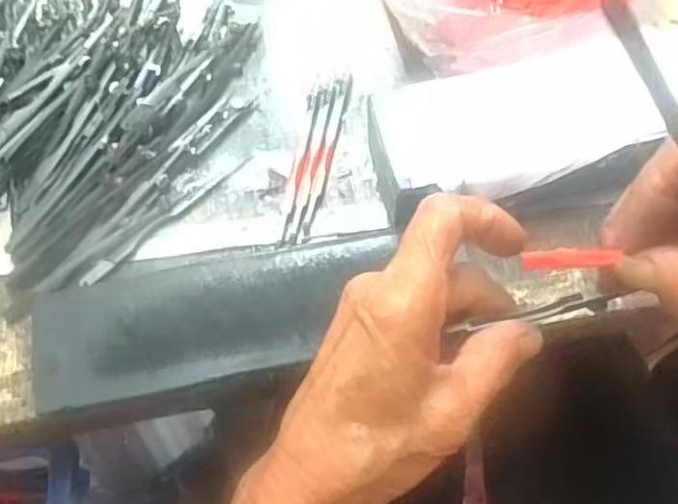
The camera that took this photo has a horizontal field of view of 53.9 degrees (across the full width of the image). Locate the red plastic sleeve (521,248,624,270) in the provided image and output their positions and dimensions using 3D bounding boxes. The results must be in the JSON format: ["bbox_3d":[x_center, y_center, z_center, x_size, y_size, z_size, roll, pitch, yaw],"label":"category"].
[{"bbox_3d":[0.076,0.002,0.219,0.031,0.004,0.006,-3,67,10],"label":"red plastic sleeve"}]

